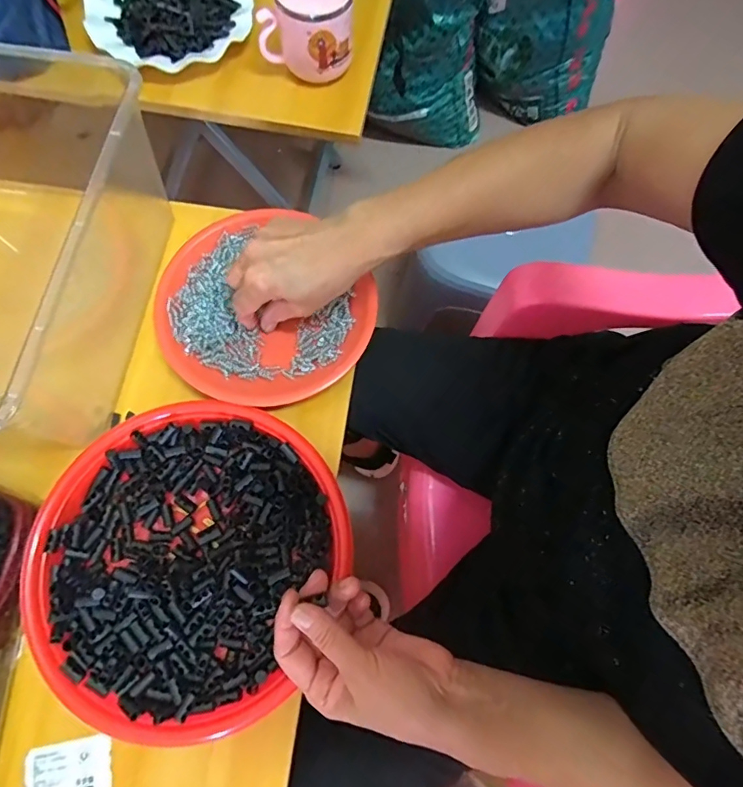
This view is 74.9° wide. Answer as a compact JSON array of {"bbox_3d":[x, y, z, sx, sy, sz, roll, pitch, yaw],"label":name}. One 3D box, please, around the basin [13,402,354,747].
[{"bbox_3d":[-0.143,0.125,0.383,0.219,0.034,0.231,0,73,0],"label":"basin"}]

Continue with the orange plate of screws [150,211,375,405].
[{"bbox_3d":[-0.103,-0.079,0.448,0.177,0.023,0.195,-41,77,-11],"label":"orange plate of screws"}]

